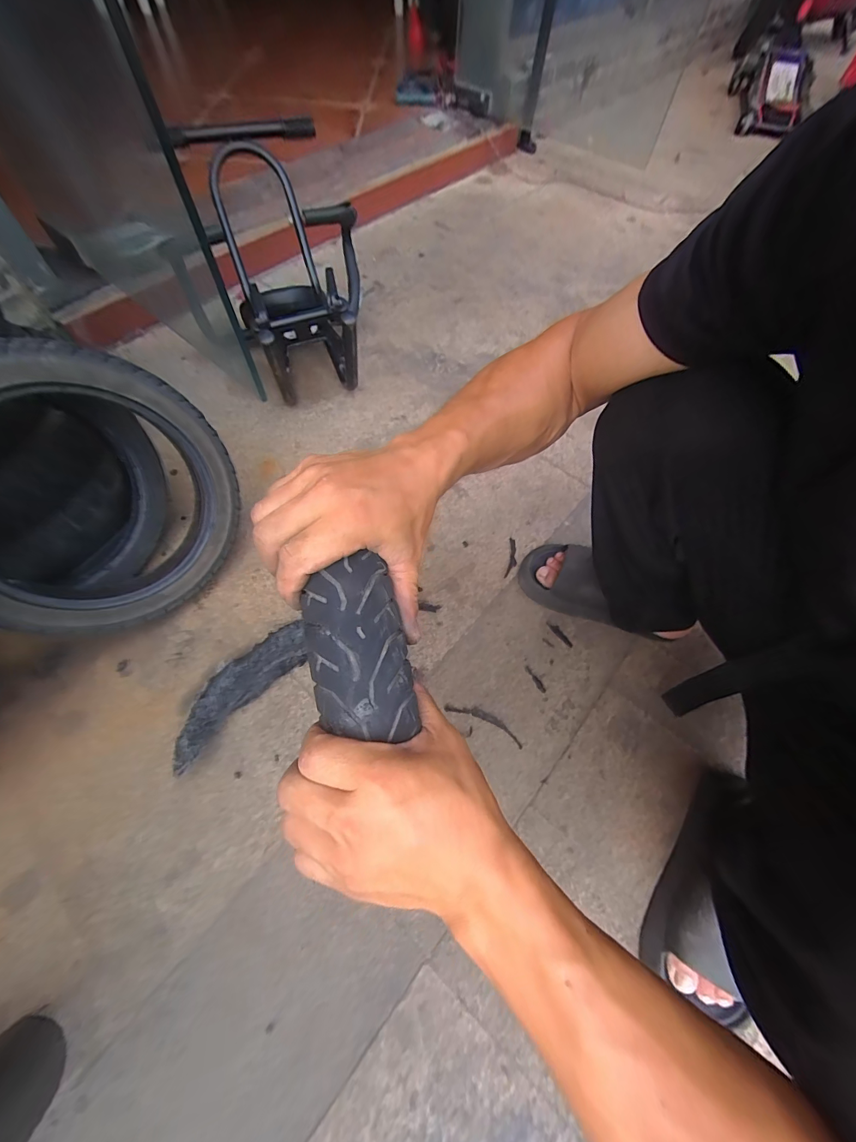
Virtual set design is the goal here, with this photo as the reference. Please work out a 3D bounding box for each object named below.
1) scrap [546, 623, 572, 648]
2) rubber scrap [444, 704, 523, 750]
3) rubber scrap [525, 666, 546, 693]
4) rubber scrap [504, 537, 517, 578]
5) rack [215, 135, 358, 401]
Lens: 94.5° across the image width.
[{"bbox_3d":[0.205,0.098,0.614,0.014,0.004,0.050,-35,70,-18],"label":"scrap"},{"bbox_3d":[0.080,0.208,0.551,0.115,0.004,0.023,24,65,10],"label":"rubber scrap"},{"bbox_3d":[0.158,0.158,0.581,0.011,0.004,0.043,-26,67,-14],"label":"rubber scrap"},{"bbox_3d":[0.142,-0.023,0.665,0.016,0.004,0.075,11,64,4],"label":"rubber scrap"},{"bbox_3d":[-0.209,-0.489,0.699,0.232,0.306,0.295,-20,66,-11],"label":"rack"}]

